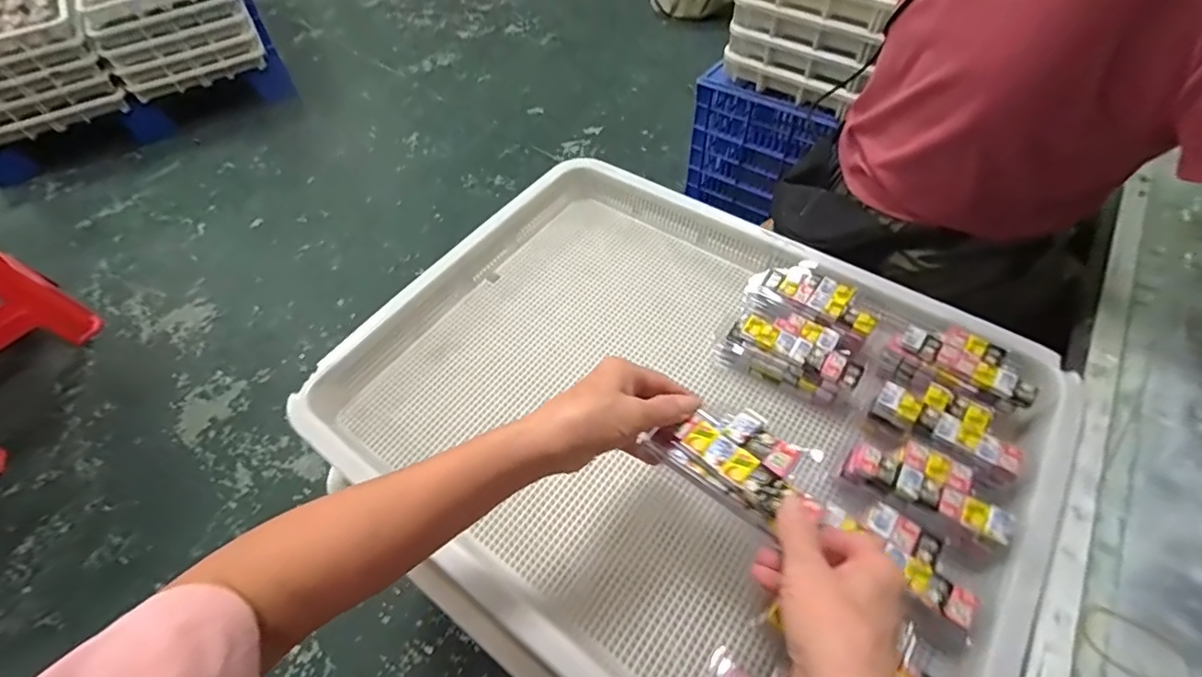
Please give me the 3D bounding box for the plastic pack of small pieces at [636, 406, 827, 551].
[{"bbox_3d":[0.093,0.083,0.386,0.103,0.026,0.067,36,65,23],"label":"plastic pack of small pieces"}]

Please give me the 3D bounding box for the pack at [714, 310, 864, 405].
[{"bbox_3d":[0.197,0.014,0.554,0.133,0.045,0.069,24,59,21],"label":"pack"}]

